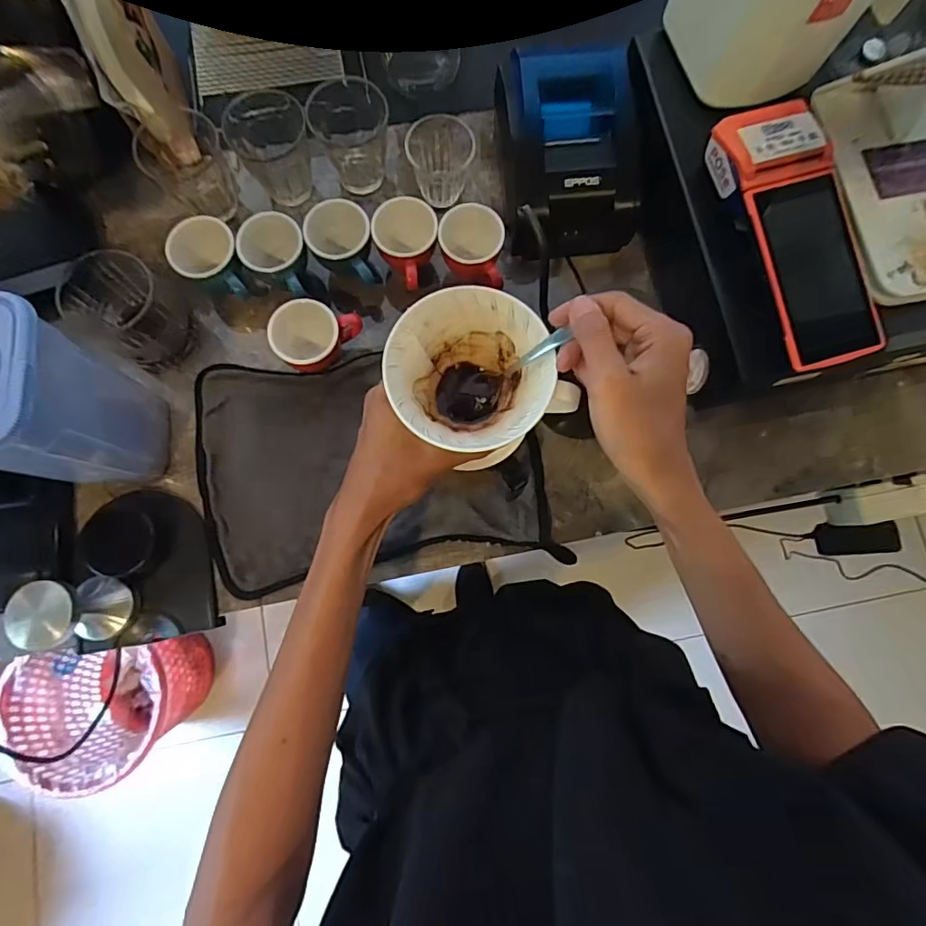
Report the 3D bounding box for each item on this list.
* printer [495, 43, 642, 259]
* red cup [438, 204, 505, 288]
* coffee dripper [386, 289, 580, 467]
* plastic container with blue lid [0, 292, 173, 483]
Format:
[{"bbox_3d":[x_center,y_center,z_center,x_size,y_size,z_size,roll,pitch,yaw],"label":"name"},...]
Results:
[{"bbox_3d":[0.105,-0.298,0.508,0.133,0.095,0.144,-11,79,-3],"label":"printer"},{"bbox_3d":[0.008,-0.209,0.509,0.060,0.046,0.076,0,79,-1],"label":"red cup"},{"bbox_3d":[0.006,-0.055,0.379,0.110,0.086,0.112,-23,80,-6],"label":"coffee dripper"},{"bbox_3d":[-0.332,-0.044,0.414,0.104,0.190,0.112,-4,79,-2],"label":"plastic container with blue lid"}]

